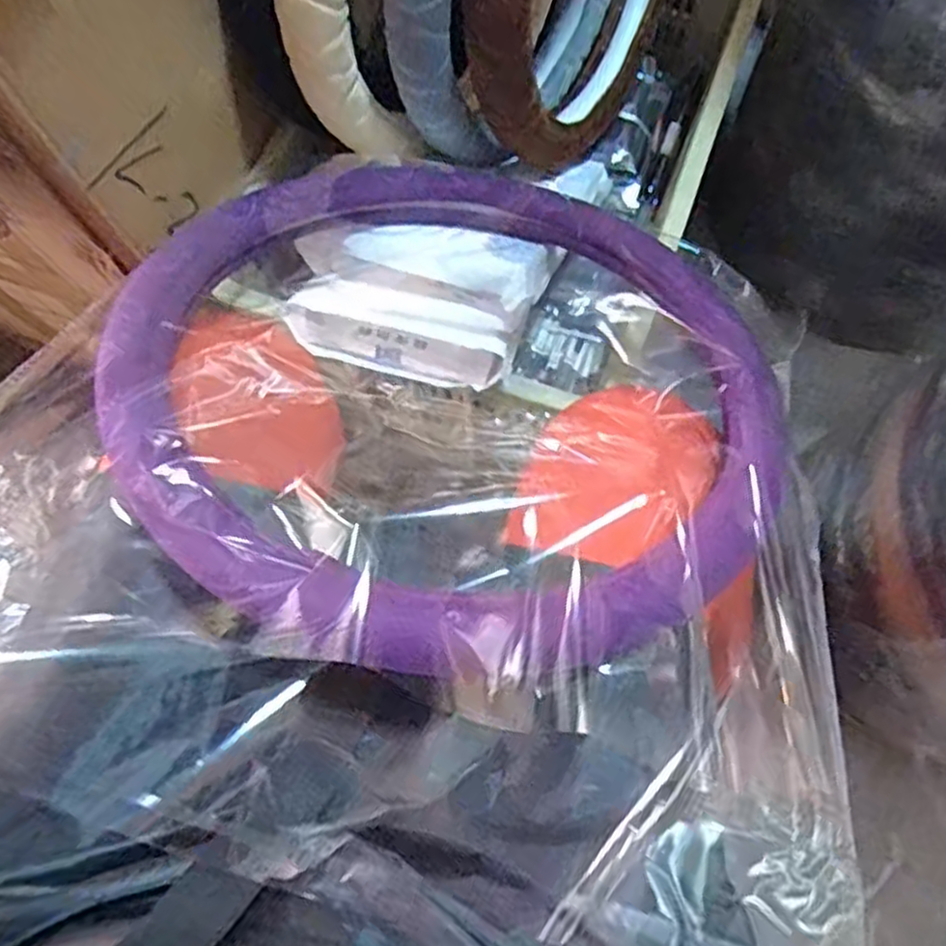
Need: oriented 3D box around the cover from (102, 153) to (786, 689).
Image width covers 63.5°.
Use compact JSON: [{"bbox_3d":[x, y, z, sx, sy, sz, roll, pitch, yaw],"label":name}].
[{"bbox_3d":[0.008,-0.063,0.447,0.379,0.057,0.365,21,57,-7],"label":"cover"}]

